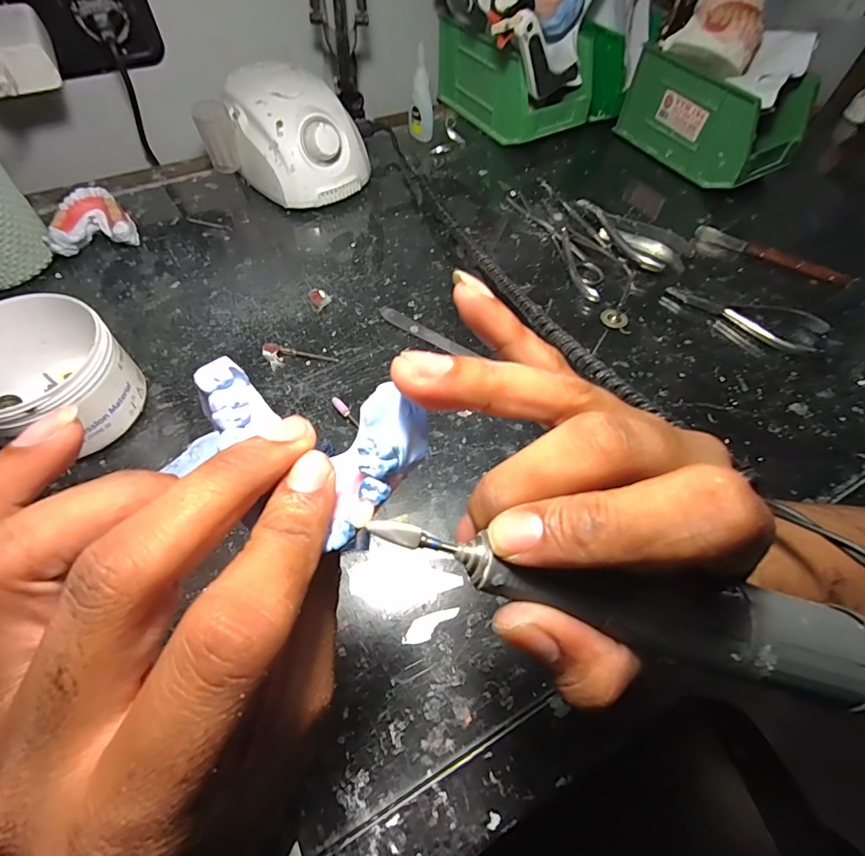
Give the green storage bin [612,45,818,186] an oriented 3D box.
[{"bbox_3d":[0.311,-0.346,0.478,0.101,0.082,0.167,-26,63,-17],"label":"green storage bin"}]

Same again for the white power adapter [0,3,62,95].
[{"bbox_3d":[-0.335,-0.302,0.348,0.056,0.035,0.080,-27,63,-17],"label":"white power adapter"}]

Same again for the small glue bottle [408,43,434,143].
[{"bbox_3d":[-0.012,-0.365,0.481,0.024,0.082,0.021,-8,59,-7],"label":"small glue bottle"}]

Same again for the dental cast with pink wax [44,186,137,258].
[{"bbox_3d":[-0.299,-0.180,0.387,0.063,0.034,0.054,-14,60,-10],"label":"dental cast with pink wax"}]

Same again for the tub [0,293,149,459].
[{"bbox_3d":[-0.250,-0.032,0.281,0.104,0.062,0.092,29,62,15],"label":"tub"}]

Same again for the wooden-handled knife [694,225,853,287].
[{"bbox_3d":[0.317,-0.163,0.410,0.132,0.012,0.021,24,61,12],"label":"wooden-handled knife"}]

